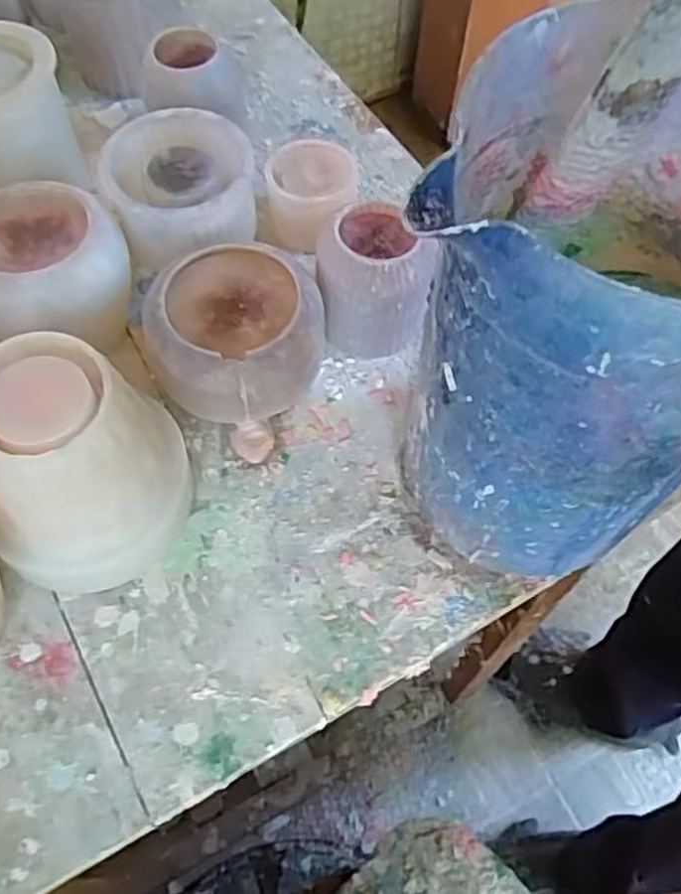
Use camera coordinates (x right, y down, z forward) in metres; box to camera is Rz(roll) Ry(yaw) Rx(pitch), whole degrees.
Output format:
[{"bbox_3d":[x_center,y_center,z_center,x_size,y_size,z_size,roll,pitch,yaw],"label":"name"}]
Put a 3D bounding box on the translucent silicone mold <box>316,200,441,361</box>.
[{"bbox_3d":[0.019,-0.108,0.478,0.067,0.077,0.071,-2,60,-3],"label":"translucent silicone mold"}]

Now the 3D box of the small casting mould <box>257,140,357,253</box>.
[{"bbox_3d":[-0.025,-0.179,0.537,0.074,0.057,0.072,1,60,-1],"label":"small casting mould"}]

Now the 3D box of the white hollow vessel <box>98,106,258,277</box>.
[{"bbox_3d":[-0.104,-0.163,0.500,0.097,0.077,0.105,-13,61,-8],"label":"white hollow vessel"}]

